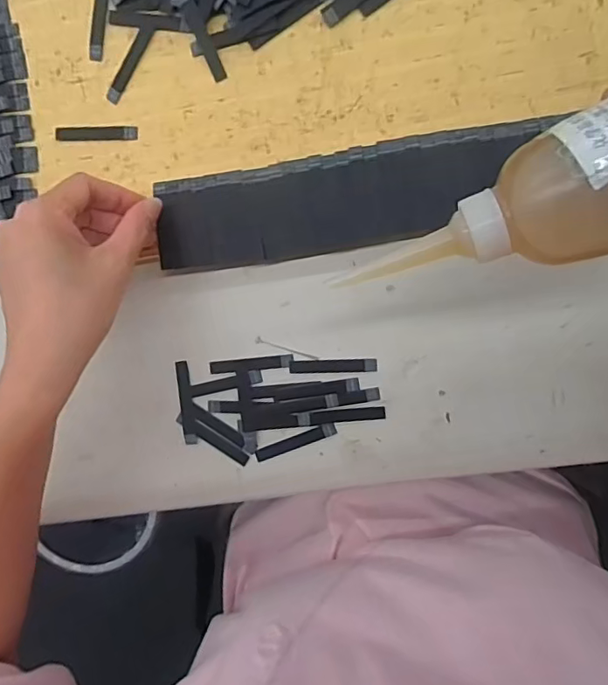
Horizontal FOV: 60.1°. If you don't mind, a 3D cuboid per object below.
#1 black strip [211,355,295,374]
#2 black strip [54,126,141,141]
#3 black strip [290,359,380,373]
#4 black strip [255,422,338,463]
[{"bbox_3d":[-0.038,0.016,0.374,0.060,0.004,0.009,-5,95,8],"label":"black strip"},{"bbox_3d":[-0.146,-0.146,0.367,0.060,0.004,0.009,3,96,7],"label":"black strip"},{"bbox_3d":[0.020,0.017,0.366,0.060,0.004,0.009,-2,96,8],"label":"black strip"},{"bbox_3d":[-0.006,0.071,0.374,0.060,0.004,0.009,-23,92,9],"label":"black strip"}]

